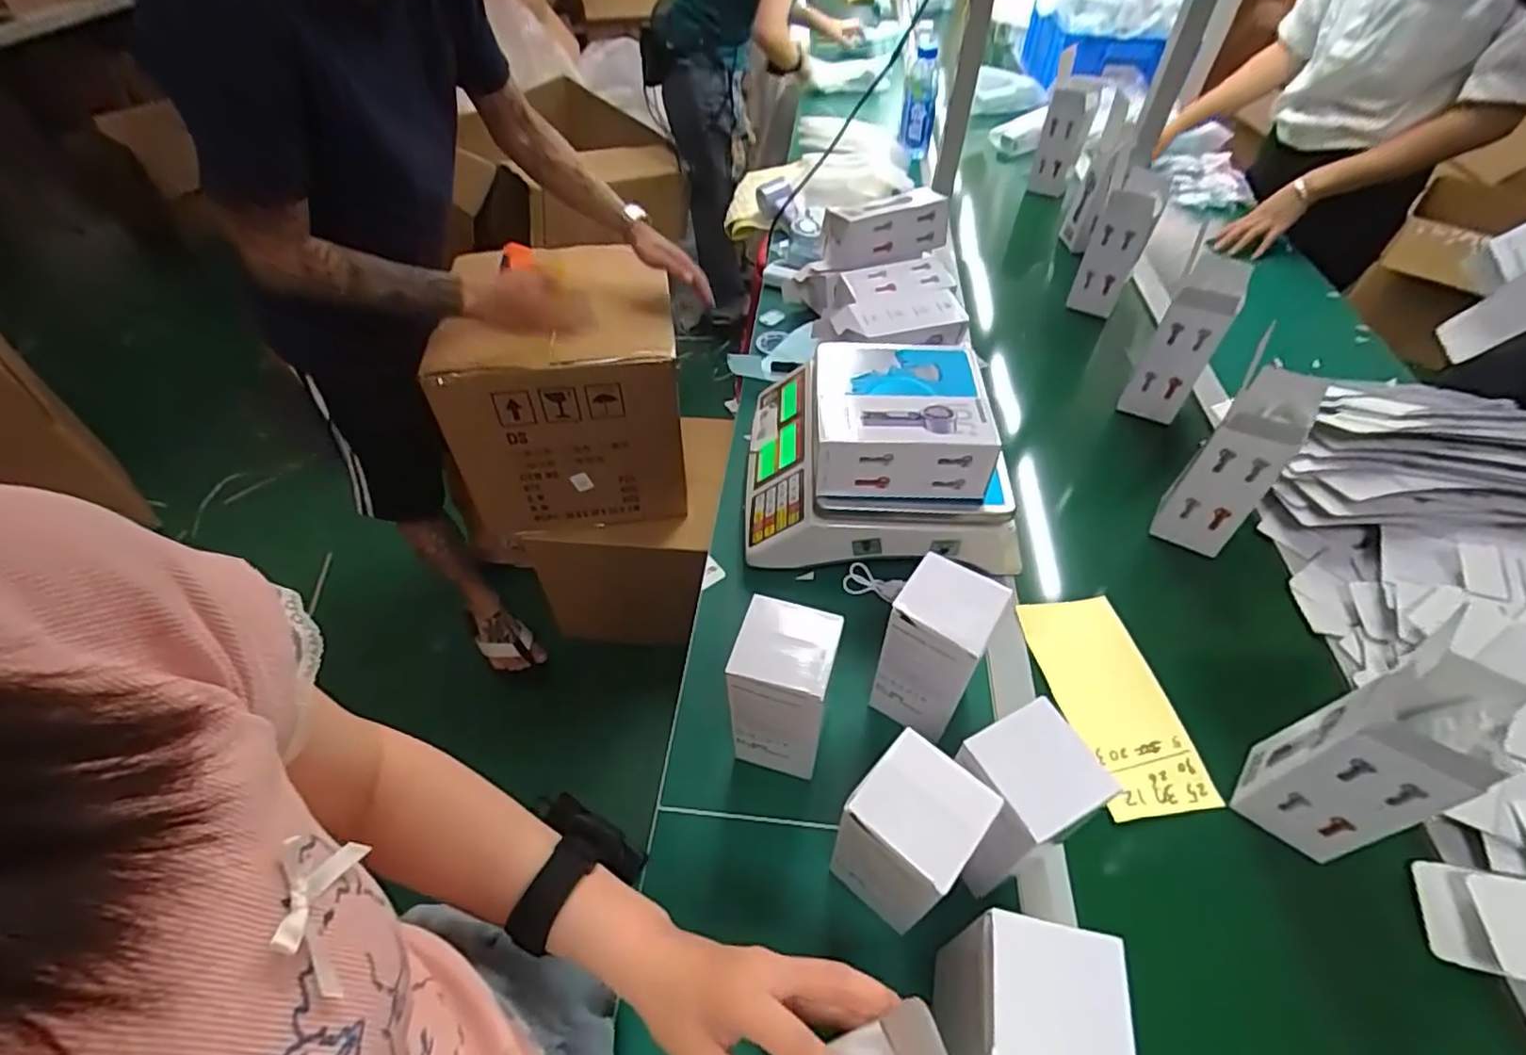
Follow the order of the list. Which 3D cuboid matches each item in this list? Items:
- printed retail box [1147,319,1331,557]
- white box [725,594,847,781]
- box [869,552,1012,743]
[{"bbox_3d":[0.508,-0.076,0.703,0.075,0.188,0.110,28,53,20],"label":"printed retail box"},{"bbox_3d":[0.017,0.138,0.533,0.077,0.177,0.071,14,50,9],"label":"white box"},{"bbox_3d":[0.143,0.103,0.548,0.071,0.152,0.066,28,53,20],"label":"box"}]

